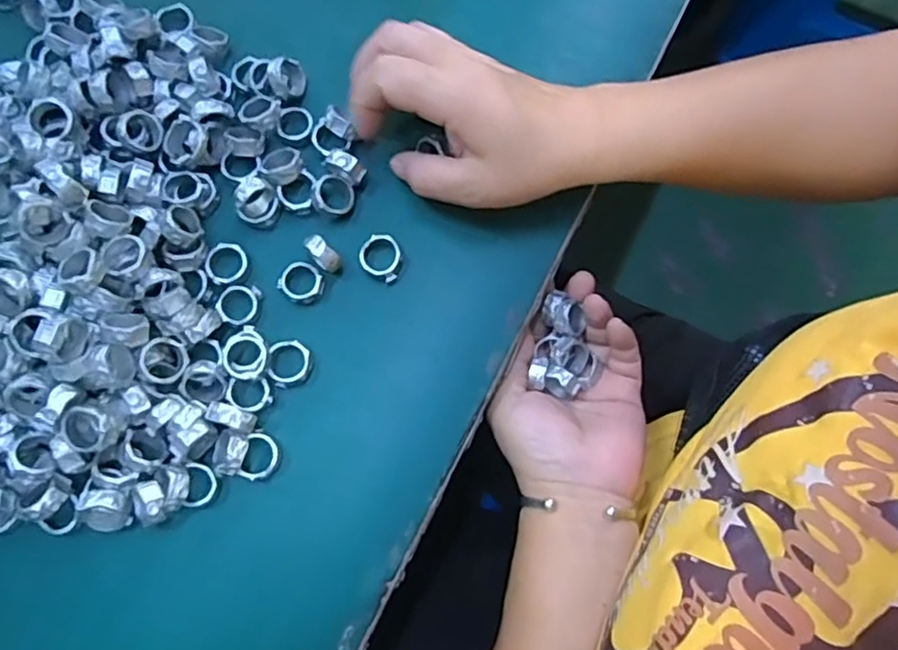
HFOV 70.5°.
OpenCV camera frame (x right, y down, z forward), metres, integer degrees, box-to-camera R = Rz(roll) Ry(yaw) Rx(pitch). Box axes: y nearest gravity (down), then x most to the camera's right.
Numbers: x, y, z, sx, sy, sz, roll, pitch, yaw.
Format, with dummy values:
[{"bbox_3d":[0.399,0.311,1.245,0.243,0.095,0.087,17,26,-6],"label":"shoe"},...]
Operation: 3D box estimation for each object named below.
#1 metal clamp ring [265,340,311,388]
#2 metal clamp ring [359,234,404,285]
[{"bbox_3d":[-0.081,0.019,0.321,0.020,0.012,0.024,1,77,-3],"label":"metal clamp ring"},{"bbox_3d":[-0.036,-0.037,0.339,0.022,0.008,0.025,15,76,0],"label":"metal clamp ring"}]

